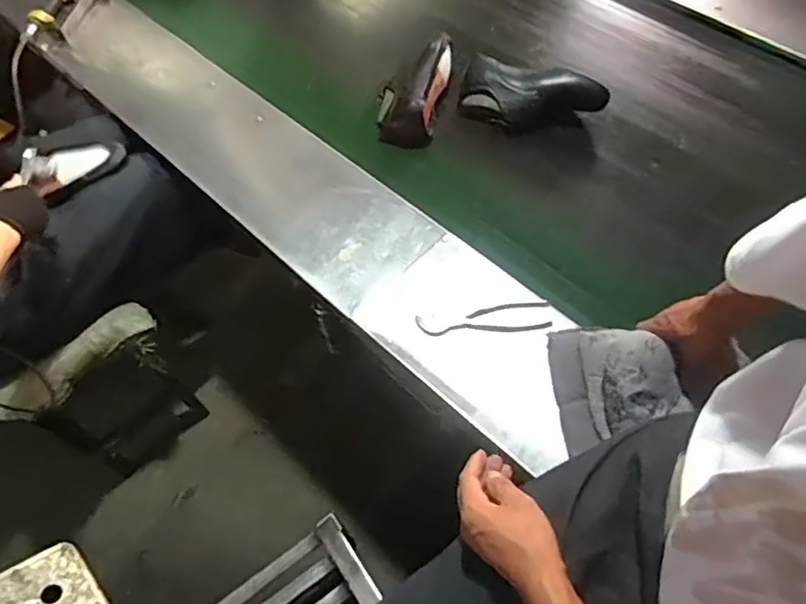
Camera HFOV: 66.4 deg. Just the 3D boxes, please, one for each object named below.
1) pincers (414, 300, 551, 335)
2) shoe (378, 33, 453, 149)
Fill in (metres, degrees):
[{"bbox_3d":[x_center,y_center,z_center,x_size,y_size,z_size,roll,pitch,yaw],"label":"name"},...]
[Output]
[{"bbox_3d":[0.118,0.024,0.923,0.197,0.024,0.047,0,58,5],"label":"pincers"},{"bbox_3d":[0.040,-0.409,1.160,0.094,0.070,0.286,18,74,15],"label":"shoe"}]

